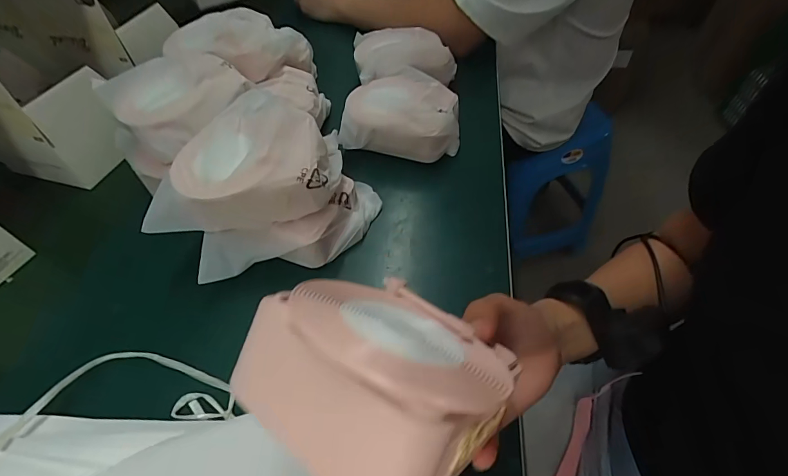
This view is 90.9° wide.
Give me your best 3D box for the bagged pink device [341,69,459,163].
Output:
[{"bbox_3d":[0.012,-0.159,0.504,0.144,0.059,0.119,3,53,6],"label":"bagged pink device"}]

